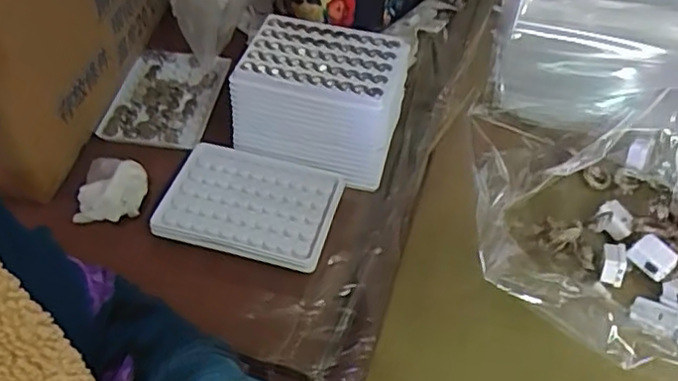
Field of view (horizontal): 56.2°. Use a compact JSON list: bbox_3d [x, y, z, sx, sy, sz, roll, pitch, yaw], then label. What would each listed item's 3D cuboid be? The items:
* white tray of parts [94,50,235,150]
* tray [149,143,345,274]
[{"bbox_3d":[-0.162,-0.092,0.594,0.087,0.009,0.126,8,49,5],"label":"white tray of parts"},{"bbox_3d":[-0.070,0.010,0.501,0.130,0.011,0.093,12,50,8],"label":"tray"}]

